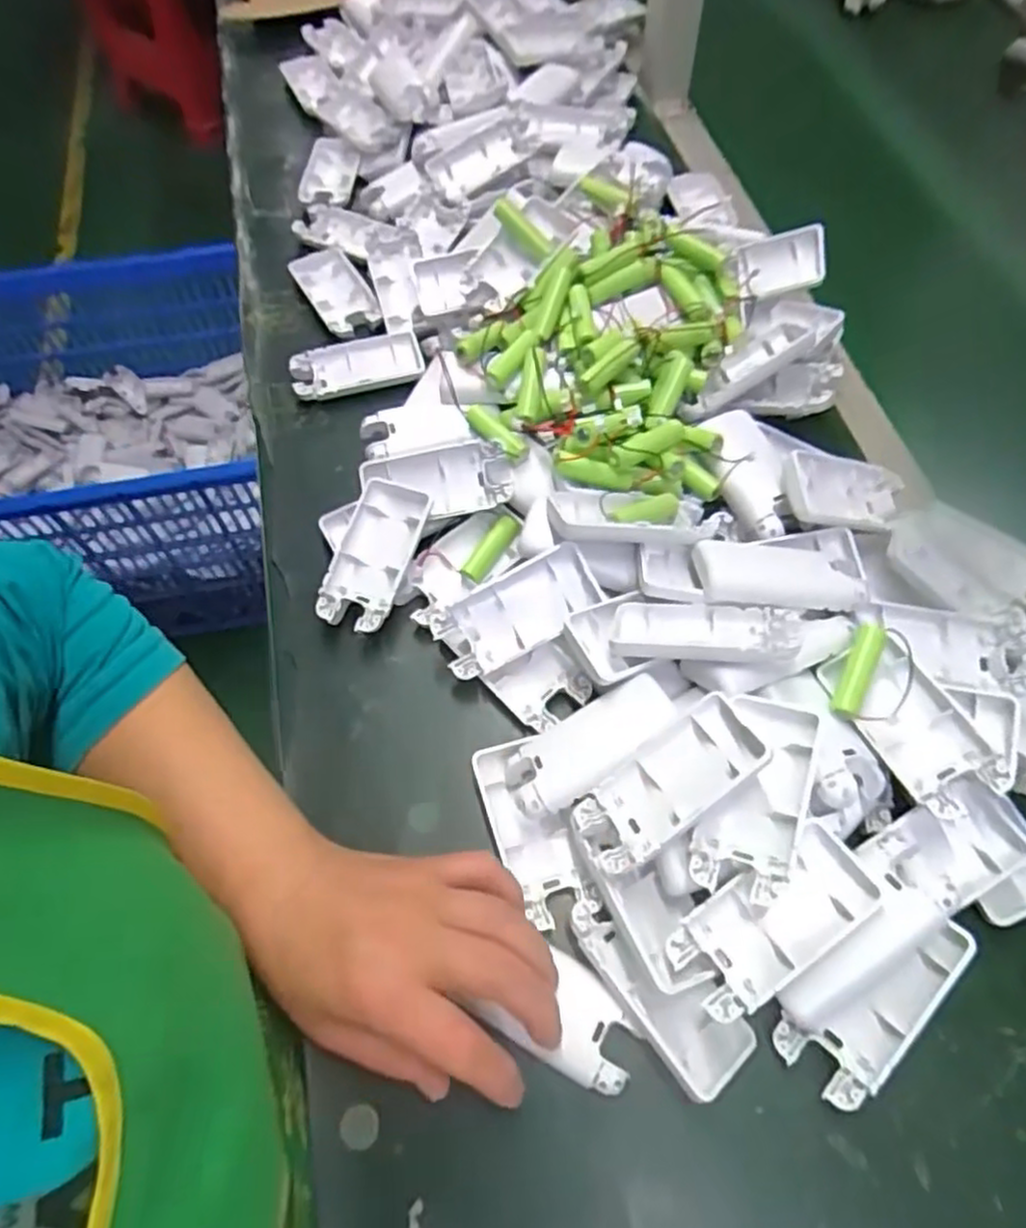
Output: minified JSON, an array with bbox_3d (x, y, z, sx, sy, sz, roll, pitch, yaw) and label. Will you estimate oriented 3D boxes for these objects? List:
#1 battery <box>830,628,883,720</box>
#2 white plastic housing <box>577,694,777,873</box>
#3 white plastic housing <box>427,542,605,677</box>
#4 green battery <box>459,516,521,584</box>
[{"bbox_3d":[0.177,0.030,0.377,0.016,0.014,0.053,25,65,14],"label":"battery"},{"bbox_3d":[0.074,0.081,0.350,0.093,0.024,0.040,-41,66,8],"label":"white plastic housing"},{"bbox_3d":[0.002,-0.002,0.422,0.094,0.018,0.045,-32,92,3],"label":"white plastic housing"},{"bbox_3d":[-0.014,-0.039,0.464,0.016,0.016,0.051,31,67,17],"label":"green battery"}]

